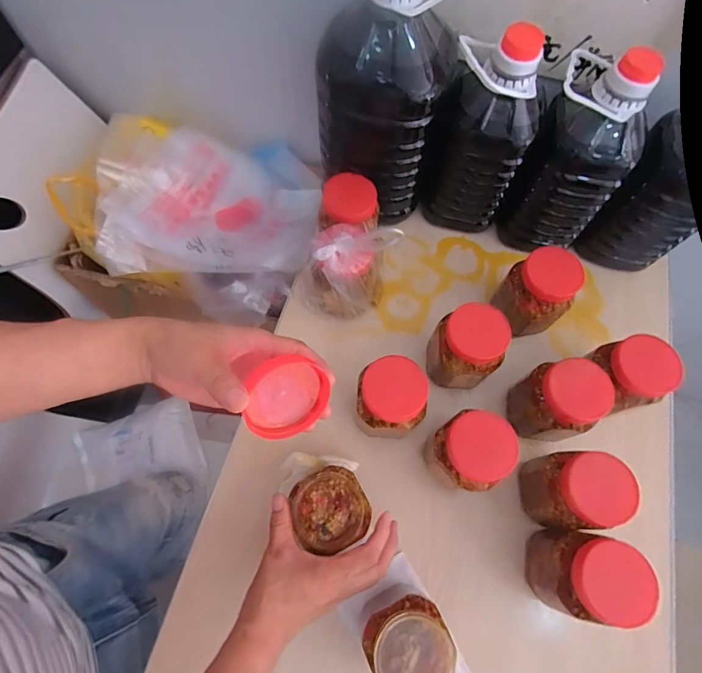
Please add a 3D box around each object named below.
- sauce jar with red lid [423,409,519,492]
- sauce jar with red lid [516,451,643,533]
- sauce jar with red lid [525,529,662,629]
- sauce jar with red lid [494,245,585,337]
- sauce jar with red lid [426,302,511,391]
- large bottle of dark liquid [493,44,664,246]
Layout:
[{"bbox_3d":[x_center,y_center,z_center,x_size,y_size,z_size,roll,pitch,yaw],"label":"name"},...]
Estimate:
[{"bbox_3d":[0.129,0.133,0.484,0.075,0.120,0.074,0,68,-1],"label":"sauce jar with red lid"},{"bbox_3d":[0.240,0.167,0.464,0.069,0.114,0.074,0,68,-1],"label":"sauce jar with red lid"},{"bbox_3d":[0.234,0.244,0.440,0.072,0.133,0.074,0,68,-1],"label":"sauce jar with red lid"},{"bbox_3d":[0.237,-0.051,0.559,0.082,0.130,0.070,41,73,14],"label":"sauce jar with red lid"},{"bbox_3d":[0.139,0.016,0.528,0.081,0.125,0.075,11,68,3],"label":"sauce jar with red lid"},{"bbox_3d":[0.284,-0.220,0.555,0.118,0.266,0.101,25,69,9],"label":"large bottle of dark liquid"}]

